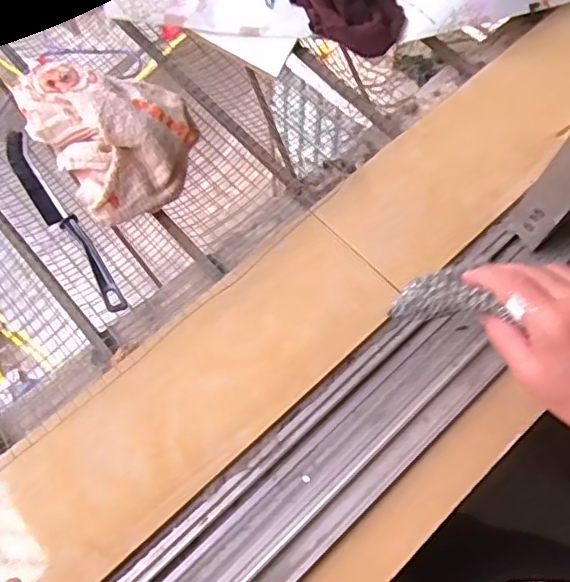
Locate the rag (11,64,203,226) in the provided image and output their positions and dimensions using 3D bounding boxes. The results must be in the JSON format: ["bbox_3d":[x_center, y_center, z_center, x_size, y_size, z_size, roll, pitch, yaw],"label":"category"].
[{"bbox_3d":[-0.150,-0.147,0.513,0.129,0.067,0.164,-37,71,-14],"label":"rag"}]

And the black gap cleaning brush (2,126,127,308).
[{"bbox_3d":[-0.197,-0.064,0.508,0.022,0.019,0.215,-33,70,-13],"label":"black gap cleaning brush"}]

